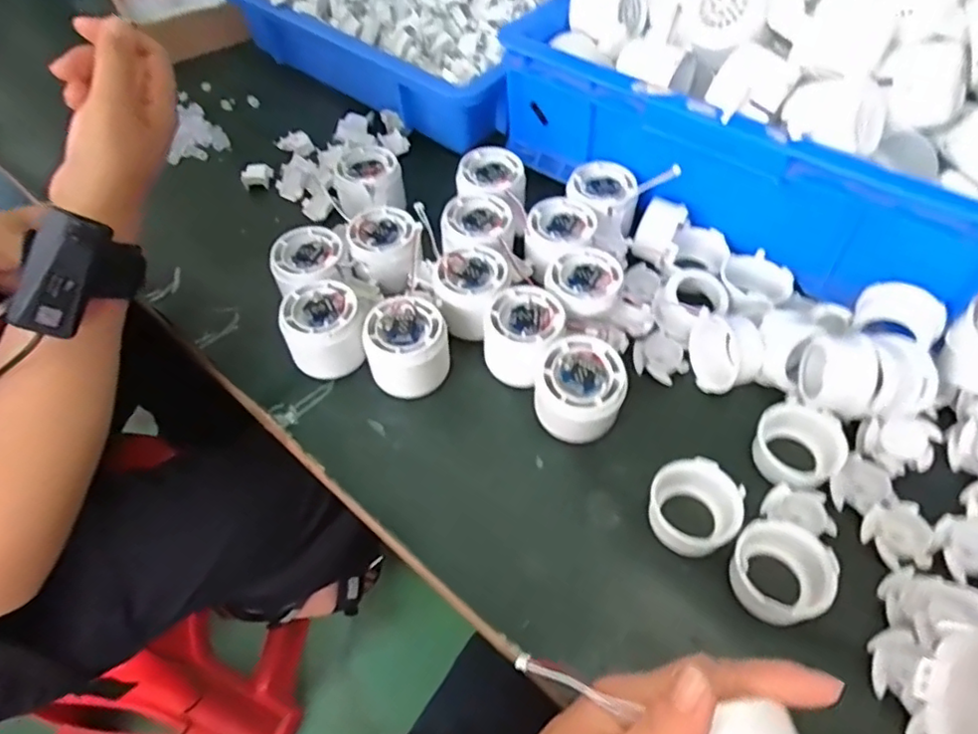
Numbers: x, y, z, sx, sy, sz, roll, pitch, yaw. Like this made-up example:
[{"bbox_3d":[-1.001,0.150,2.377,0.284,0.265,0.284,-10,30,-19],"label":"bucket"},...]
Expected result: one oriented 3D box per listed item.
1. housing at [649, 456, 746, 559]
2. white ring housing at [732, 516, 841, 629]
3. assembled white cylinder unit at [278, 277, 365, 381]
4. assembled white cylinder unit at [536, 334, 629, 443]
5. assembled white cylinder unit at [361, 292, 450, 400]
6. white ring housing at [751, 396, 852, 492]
[{"bbox_3d":[0.128,0.088,0.391,0.052,0.025,0.054,-1,55,2],"label":"housing"},{"bbox_3d":[0.171,0.121,0.365,0.056,0.024,0.053,-1,55,2],"label":"white ring housing"},{"bbox_3d":[-0.122,-0.026,0.464,0.055,0.050,0.057,-1,55,2],"label":"assembled white cylinder unit"},{"bbox_3d":[0.061,0.020,0.420,0.056,0.053,0.061,-1,55,2],"label":"assembled white cylinder unit"},{"bbox_3d":[-0.059,-0.014,0.453,0.057,0.049,0.058,-1,55,2],"label":"assembled white cylinder unit"},{"bbox_3d":[0.206,0.053,0.414,0.054,0.021,0.057,-1,55,2],"label":"white ring housing"}]

